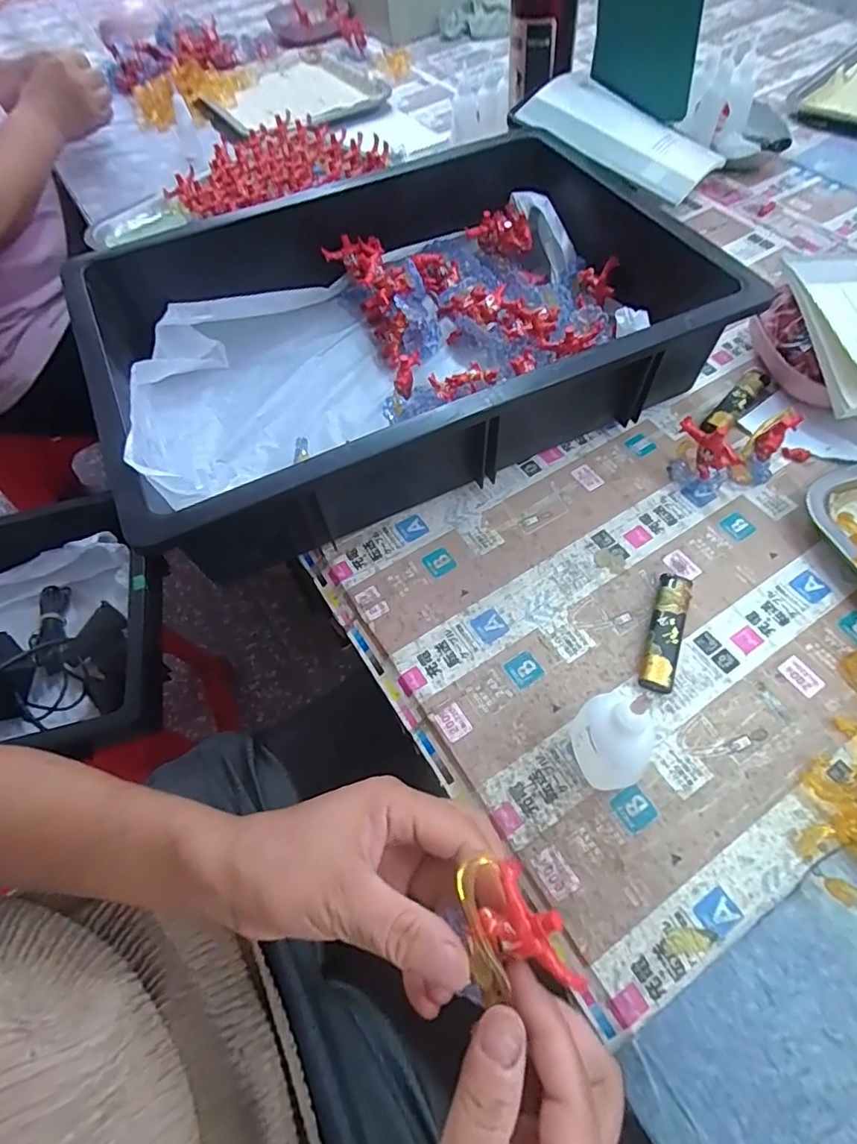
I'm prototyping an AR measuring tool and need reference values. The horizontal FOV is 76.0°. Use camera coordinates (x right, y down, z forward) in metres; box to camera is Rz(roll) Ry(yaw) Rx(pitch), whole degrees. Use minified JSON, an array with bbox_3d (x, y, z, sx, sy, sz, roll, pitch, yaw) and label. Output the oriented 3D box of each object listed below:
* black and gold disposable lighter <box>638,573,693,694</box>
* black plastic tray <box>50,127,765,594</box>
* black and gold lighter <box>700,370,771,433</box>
[{"bbox_3d":[0.149,0.037,0.345,0.022,0.015,0.079,18,62,14],"label":"black and gold disposable lighter"},{"bbox_3d":[-0.020,-0.205,0.454,0.458,0.095,0.328,-24,61,-11],"label":"black plastic tray"},{"bbox_3d":[0.248,-0.136,0.443,0.082,0.011,0.018,-41,65,-19],"label":"black and gold lighter"}]

